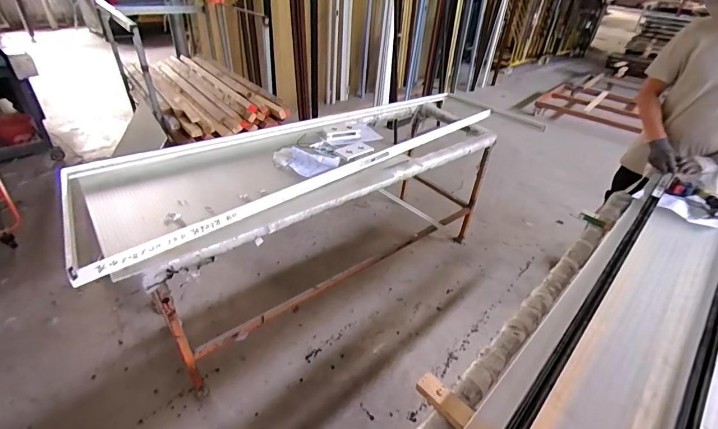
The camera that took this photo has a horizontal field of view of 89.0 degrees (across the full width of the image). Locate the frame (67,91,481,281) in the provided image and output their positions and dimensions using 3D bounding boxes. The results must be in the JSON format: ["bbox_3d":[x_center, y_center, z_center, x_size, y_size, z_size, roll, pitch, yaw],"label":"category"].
[{"bbox_3d":[-0.256,-0.310,1.792,1.977,0.189,0.726,-27,46,-36],"label":"frame"}]

